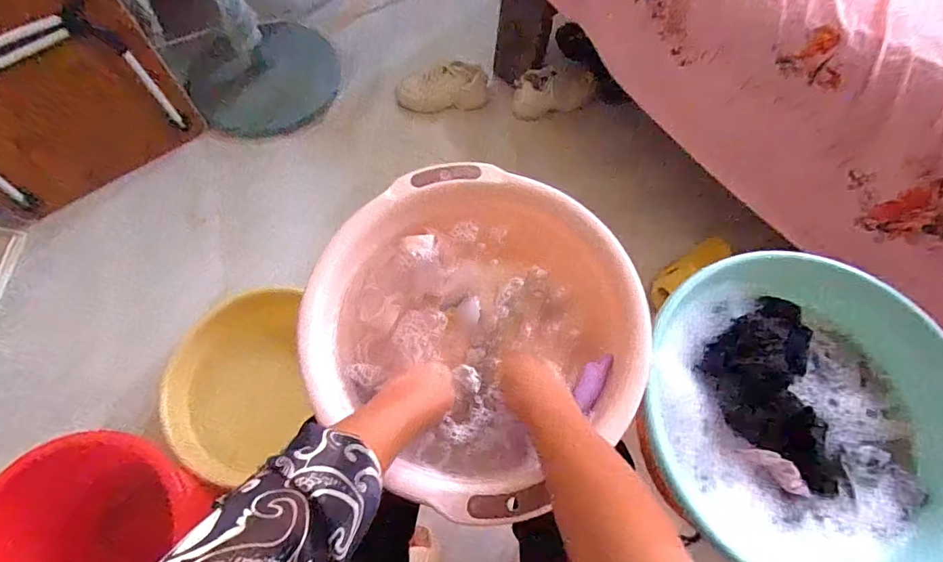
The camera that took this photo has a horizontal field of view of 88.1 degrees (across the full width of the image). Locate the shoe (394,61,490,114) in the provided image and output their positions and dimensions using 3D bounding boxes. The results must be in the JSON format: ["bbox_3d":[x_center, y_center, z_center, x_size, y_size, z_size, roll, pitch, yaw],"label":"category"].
[{"bbox_3d":[-0.081,-0.524,1.332,0.250,0.091,0.082,-5,66,-1],"label":"shoe"}]

